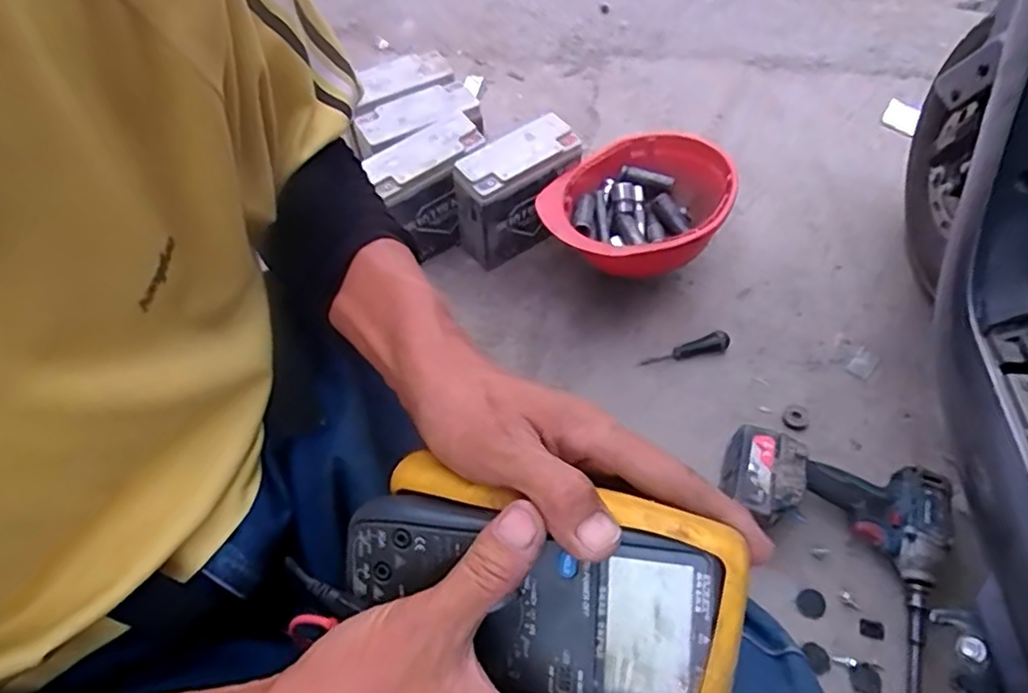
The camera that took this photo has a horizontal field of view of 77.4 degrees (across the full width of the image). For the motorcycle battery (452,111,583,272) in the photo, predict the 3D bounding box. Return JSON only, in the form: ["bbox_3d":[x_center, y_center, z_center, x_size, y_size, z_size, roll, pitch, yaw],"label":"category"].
[{"bbox_3d":[0.004,-0.225,0.936,0.189,0.151,0.081,-34,63,-18],"label":"motorcycle battery"}]

